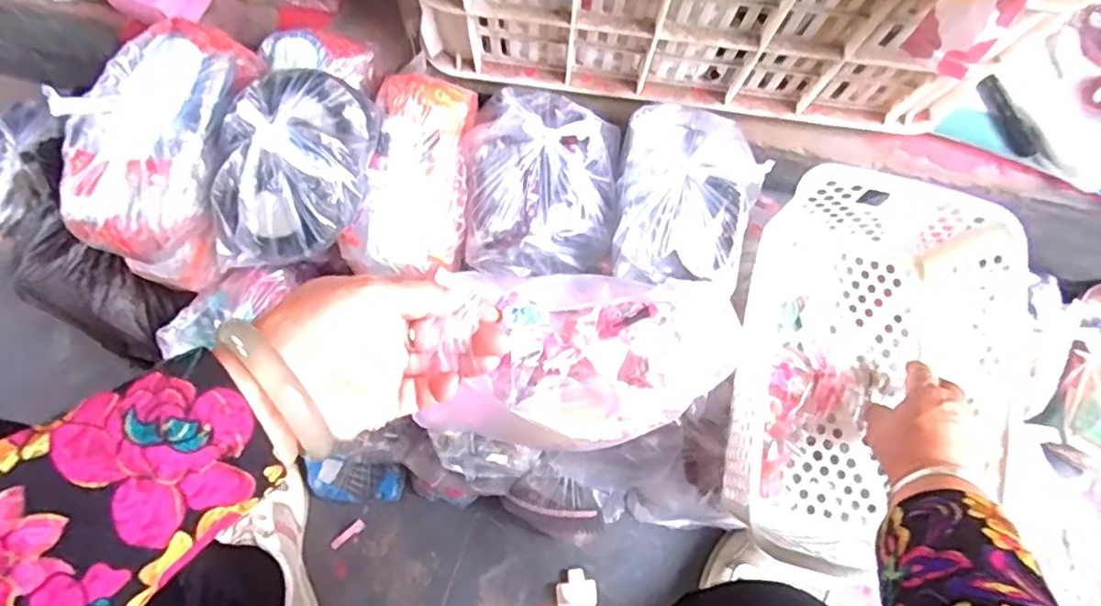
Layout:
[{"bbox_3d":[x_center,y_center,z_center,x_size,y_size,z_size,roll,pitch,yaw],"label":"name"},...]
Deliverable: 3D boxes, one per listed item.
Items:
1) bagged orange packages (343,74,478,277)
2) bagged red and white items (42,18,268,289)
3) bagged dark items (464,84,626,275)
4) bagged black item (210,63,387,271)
[{"bbox_3d":[-0.117,-0.109,0.560,0.097,0.044,0.174,12,76,2],"label":"bagged orange packages"},{"bbox_3d":[-0.318,-0.124,0.550,0.105,0.124,0.200,13,76,2],"label":"bagged red and white items"},{"bbox_3d":[-0.007,-0.107,0.563,0.128,0.063,0.166,8,76,1],"label":"bagged dark items"},{"bbox_3d":[-0.207,-0.107,0.515,0.106,0.067,0.167,19,76,4],"label":"bagged black item"}]

